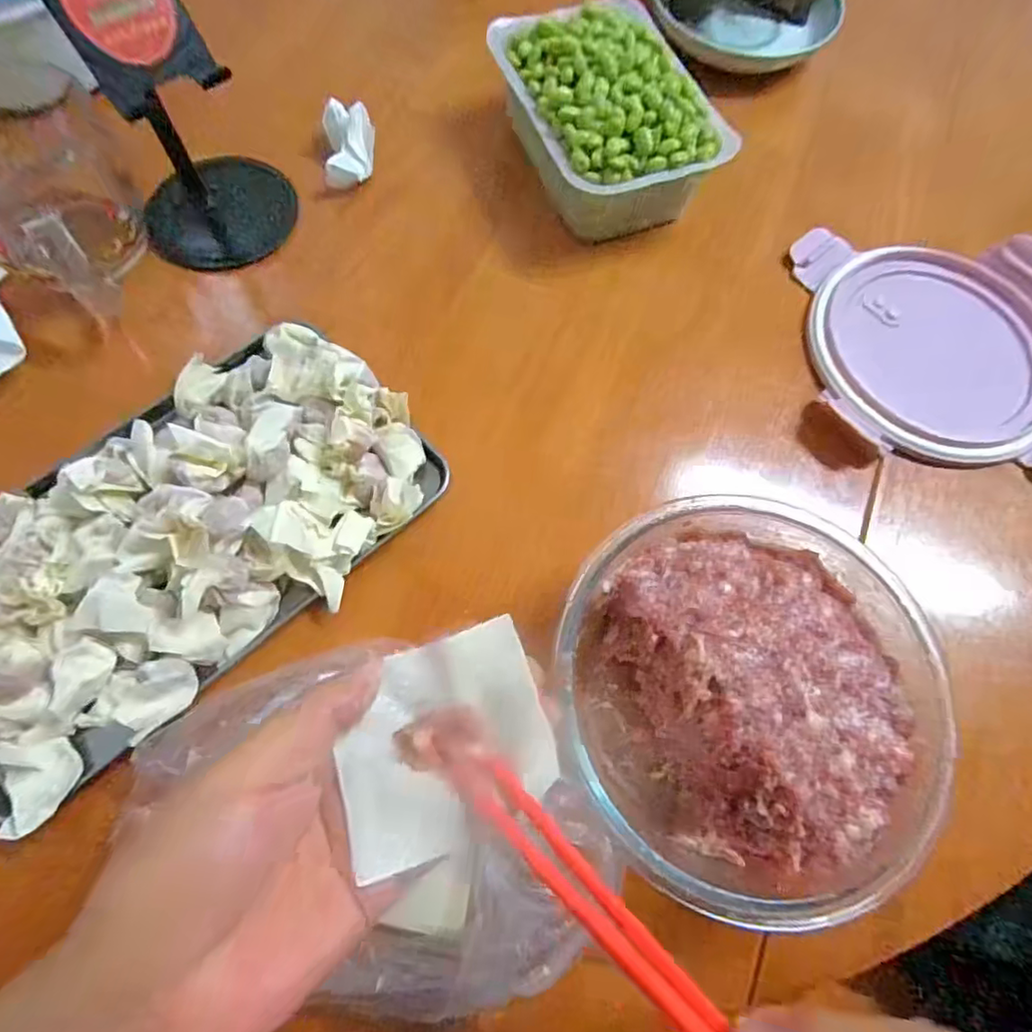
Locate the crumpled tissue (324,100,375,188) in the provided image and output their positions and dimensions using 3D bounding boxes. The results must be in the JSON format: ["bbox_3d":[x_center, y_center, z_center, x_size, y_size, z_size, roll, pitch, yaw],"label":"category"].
[{"bbox_3d":[-0.114,-0.252,0.401,0.033,0.031,0.050,-5,69,-5],"label":"crumpled tissue"}]

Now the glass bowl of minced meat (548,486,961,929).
[{"bbox_3d":[0.102,0.079,0.268,0.151,0.068,0.161,1,69,-2],"label":"glass bowl of minced meat"}]

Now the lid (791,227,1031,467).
[{"bbox_3d":[0.271,-0.110,0.371,0.160,0.019,0.160,6,69,0],"label":"lid"}]

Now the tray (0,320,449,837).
[{"bbox_3d":[-0.175,0.008,0.300,0.268,0.038,0.165,-36,75,-15],"label":"tray"}]

